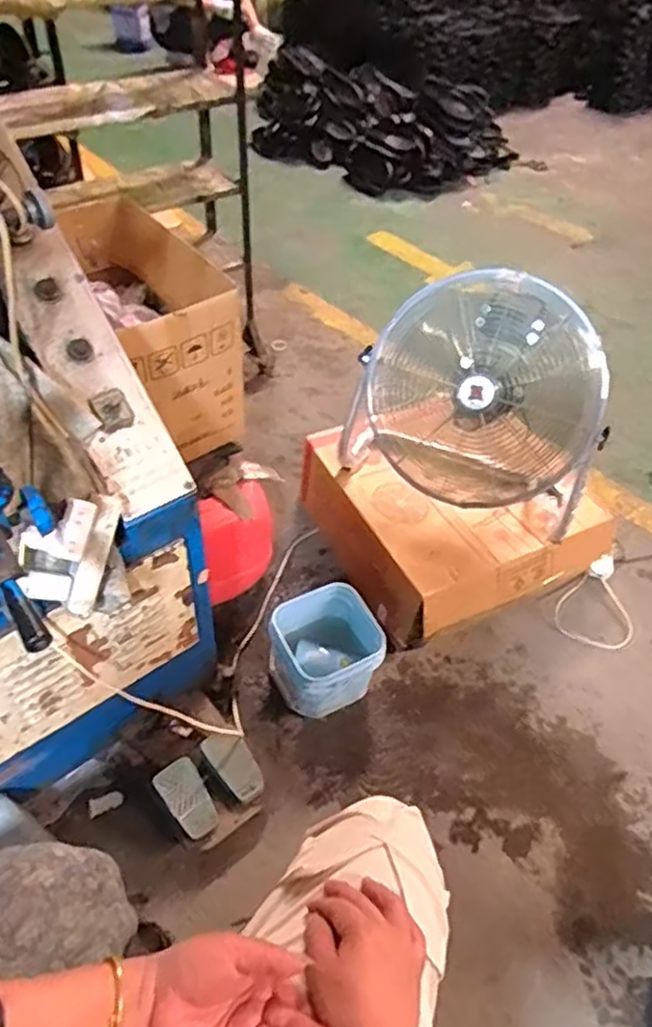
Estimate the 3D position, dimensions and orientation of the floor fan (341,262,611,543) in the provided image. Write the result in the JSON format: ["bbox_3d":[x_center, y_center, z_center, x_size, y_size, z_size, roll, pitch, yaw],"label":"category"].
[{"bbox_3d":[0.358,-0.256,1.563,0.548,0.424,0.313,24,50,18],"label":"floor fan"}]

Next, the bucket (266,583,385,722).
[{"bbox_3d":[-0.002,0.306,1.500,0.224,0.181,0.224,-27,57,-24],"label":"bucket"}]

